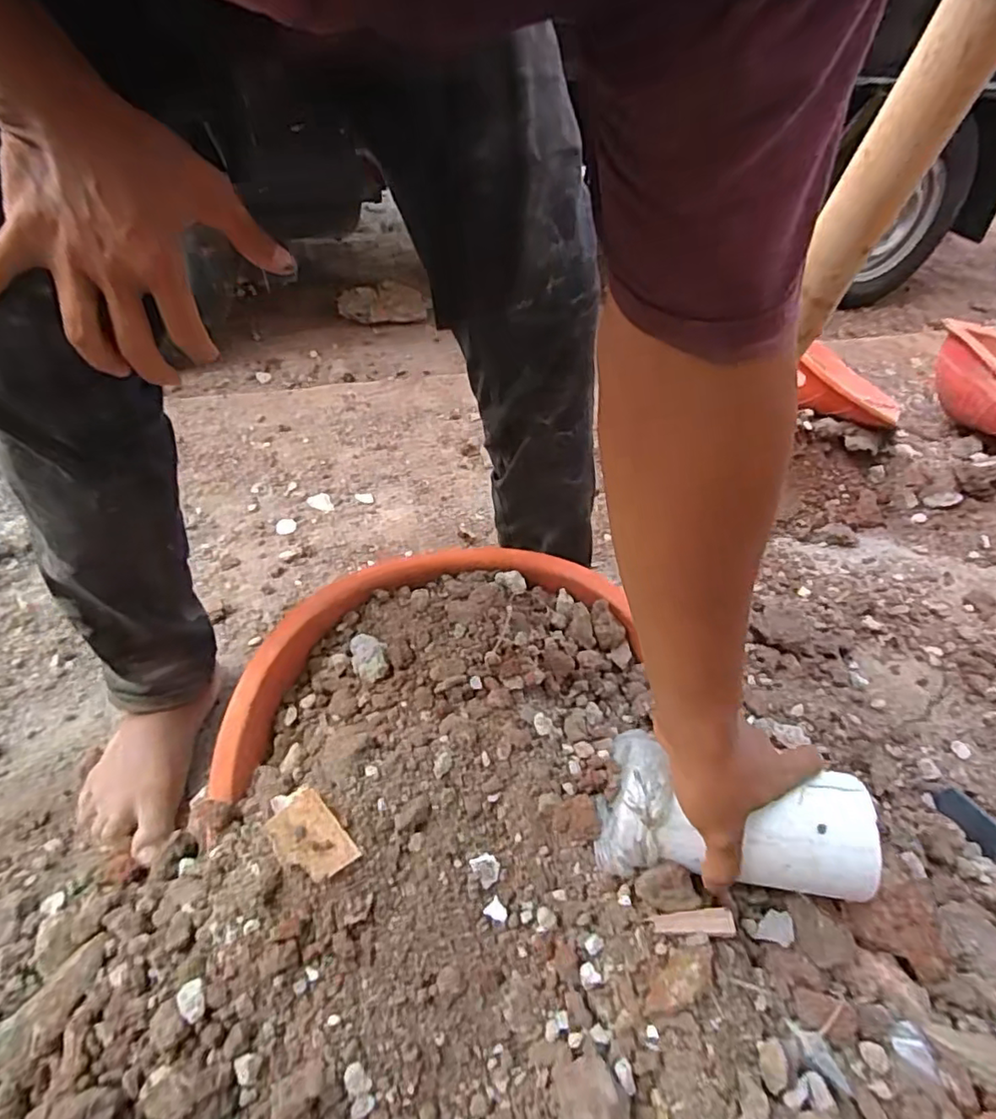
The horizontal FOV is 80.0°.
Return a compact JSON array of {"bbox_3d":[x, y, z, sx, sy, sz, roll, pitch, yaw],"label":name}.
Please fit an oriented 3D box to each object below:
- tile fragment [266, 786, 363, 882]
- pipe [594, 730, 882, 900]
[{"bbox_3d":[-0.132,0.197,0.418,0.042,0.005,0.059,-33,69,-31],"label":"tile fragment"},{"bbox_3d":[0.171,0.184,0.436,0.186,0.066,0.094,7,40,4],"label":"pipe"}]

